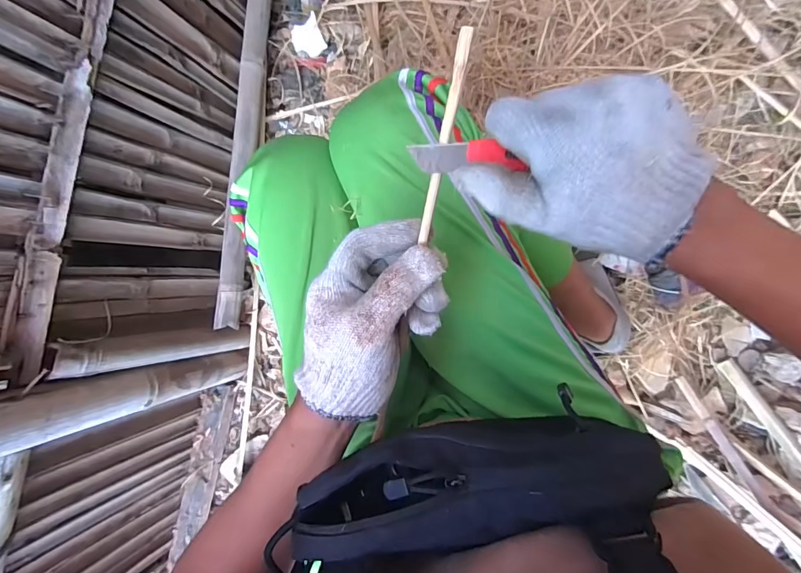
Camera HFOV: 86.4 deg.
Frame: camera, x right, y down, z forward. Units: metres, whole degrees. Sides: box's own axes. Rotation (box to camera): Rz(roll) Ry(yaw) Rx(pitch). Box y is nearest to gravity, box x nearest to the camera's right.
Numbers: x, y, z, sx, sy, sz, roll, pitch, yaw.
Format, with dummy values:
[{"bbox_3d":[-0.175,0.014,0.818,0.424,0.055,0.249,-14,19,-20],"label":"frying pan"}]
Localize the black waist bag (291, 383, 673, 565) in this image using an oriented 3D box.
[{"bbox_3d":[0.044,0.123,0.265,0.226,0.061,0.063,-11,90,2],"label":"black waist bag"}]

